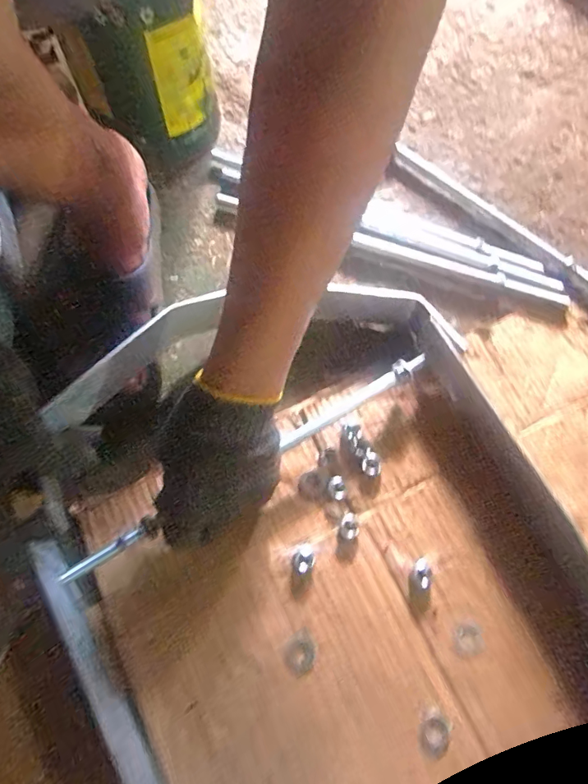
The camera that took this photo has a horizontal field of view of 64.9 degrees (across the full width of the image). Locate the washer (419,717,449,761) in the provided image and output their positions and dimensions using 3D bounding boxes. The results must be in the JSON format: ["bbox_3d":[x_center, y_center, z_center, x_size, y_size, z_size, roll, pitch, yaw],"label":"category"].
[{"bbox_3d":[0.112,0.277,0.369,0.023,0.004,0.029,15,69,3],"label":"washer"}]

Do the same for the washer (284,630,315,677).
[{"bbox_3d":[0.006,0.218,0.385,0.026,0.004,0.030,-22,71,-11],"label":"washer"}]

